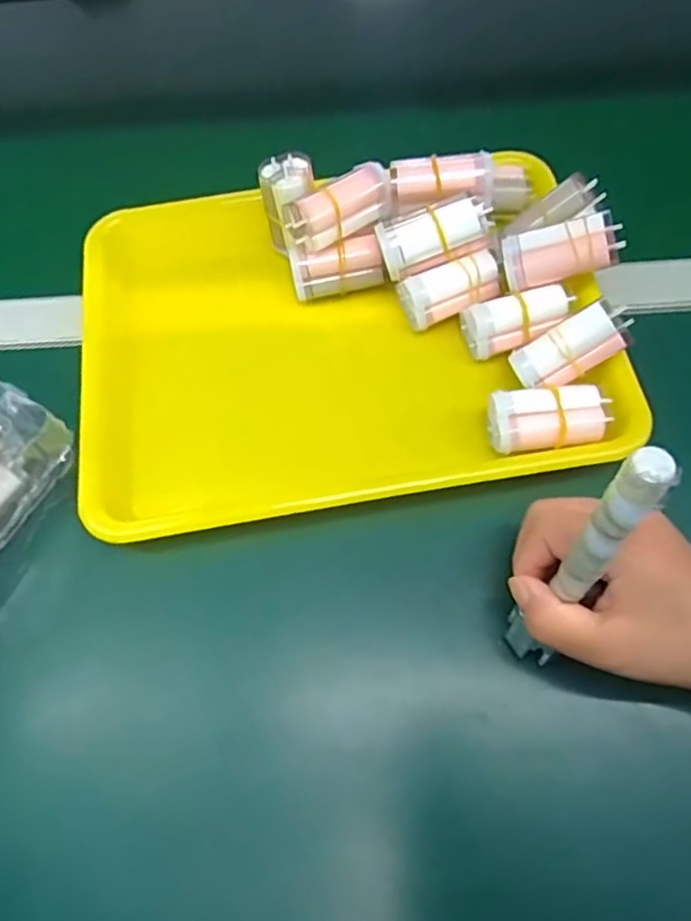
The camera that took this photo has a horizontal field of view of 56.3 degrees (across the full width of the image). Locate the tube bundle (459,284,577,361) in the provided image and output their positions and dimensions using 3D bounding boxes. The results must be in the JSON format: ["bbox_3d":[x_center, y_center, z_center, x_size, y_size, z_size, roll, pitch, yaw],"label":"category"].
[{"bbox_3d":[0.110,-0.090,0.413,0.064,0.025,0.034,-14,105,-1],"label":"tube bundle"}]

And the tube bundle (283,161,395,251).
[{"bbox_3d":[-0.004,-0.162,0.415,0.067,0.035,0.028,-32,67,-12],"label":"tube bundle"}]

